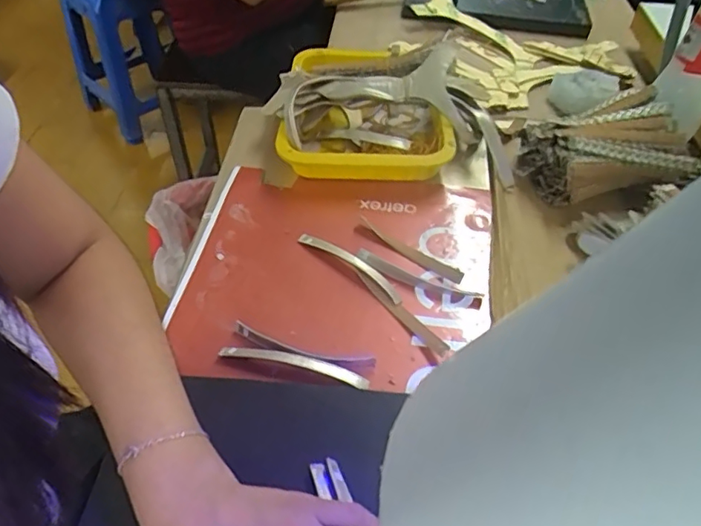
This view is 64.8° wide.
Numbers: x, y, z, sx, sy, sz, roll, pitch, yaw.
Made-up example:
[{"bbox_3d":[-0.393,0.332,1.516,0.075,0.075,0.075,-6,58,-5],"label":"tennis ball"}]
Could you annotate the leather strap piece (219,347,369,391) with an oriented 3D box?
[{"bbox_3d":[-0.046,0.081,0.451,0.123,0.006,0.014,13,48,10],"label":"leather strap piece"}]

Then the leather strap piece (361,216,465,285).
[{"bbox_3d":[0.057,-0.014,0.549,0.123,0.004,0.017,30,53,24],"label":"leather strap piece"}]

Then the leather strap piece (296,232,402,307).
[{"bbox_3d":[0.000,0.000,0.531,0.124,0.010,0.017,33,55,26],"label":"leather strap piece"}]

